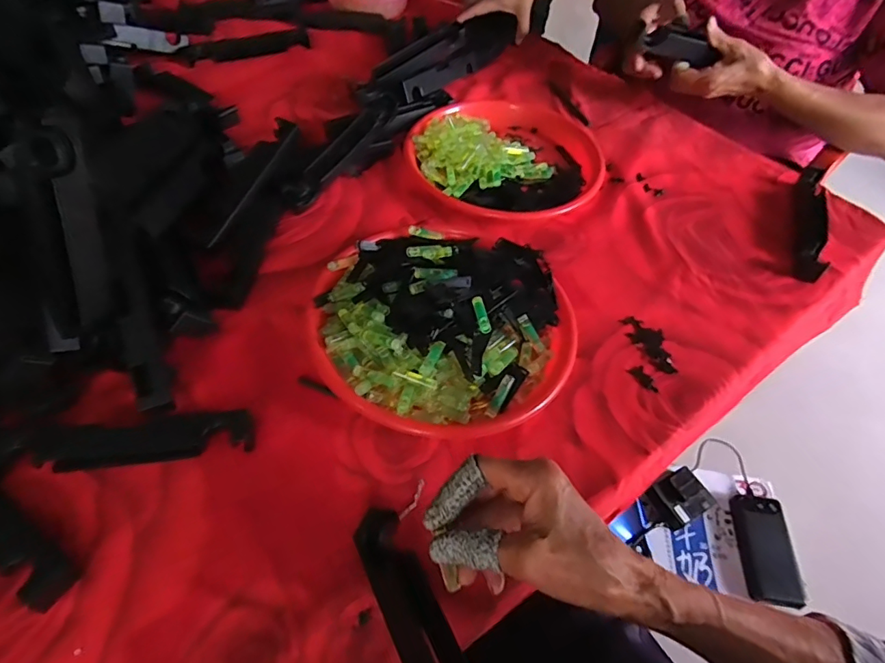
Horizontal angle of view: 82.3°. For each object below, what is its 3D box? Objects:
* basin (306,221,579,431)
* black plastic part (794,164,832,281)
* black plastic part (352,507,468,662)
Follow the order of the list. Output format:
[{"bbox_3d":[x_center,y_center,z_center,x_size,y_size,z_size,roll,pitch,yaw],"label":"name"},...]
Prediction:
[{"bbox_3d":[0.004,-0.016,0.482,0.241,0.066,0.226,1,53,-2],"label":"basin"},{"bbox_3d":[0.458,-0.142,0.626,0.043,0.025,0.202,25,55,16],"label":"black plastic part"},{"bbox_3d":[-0.009,0.192,0.310,0.034,0.023,0.187,-23,46,-19],"label":"black plastic part"}]

